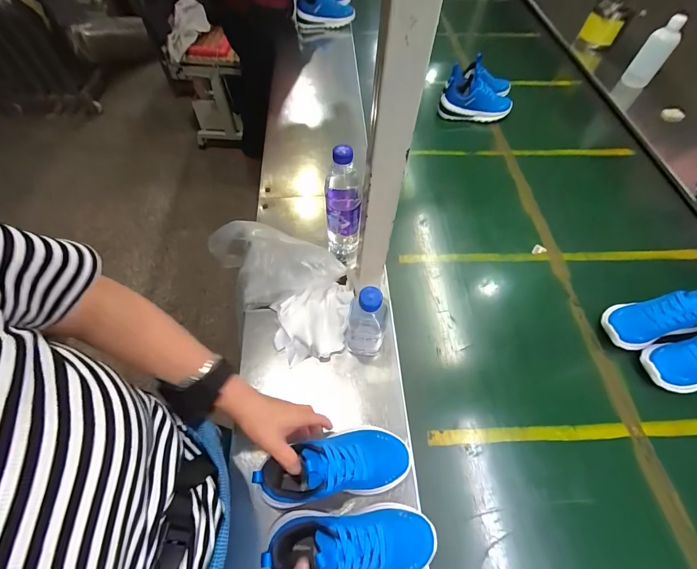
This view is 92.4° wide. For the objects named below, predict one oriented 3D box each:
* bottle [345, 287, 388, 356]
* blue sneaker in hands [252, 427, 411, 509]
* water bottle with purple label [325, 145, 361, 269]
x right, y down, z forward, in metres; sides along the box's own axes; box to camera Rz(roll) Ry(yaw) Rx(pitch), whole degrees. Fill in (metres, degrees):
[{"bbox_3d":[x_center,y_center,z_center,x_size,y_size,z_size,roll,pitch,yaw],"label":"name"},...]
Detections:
[{"bbox_3d":[0.026,0.059,0.520,0.059,0.171,0.056,0,58,-1],"label":"bottle"},{"bbox_3d":[-0.017,0.243,0.439,0.197,0.098,0.075,-5,58,-19],"label":"blue sneaker in hands"},{"bbox_3d":[-0.011,-0.125,0.586,0.055,0.233,0.064,-3,58,-3],"label":"water bottle with purple label"}]

